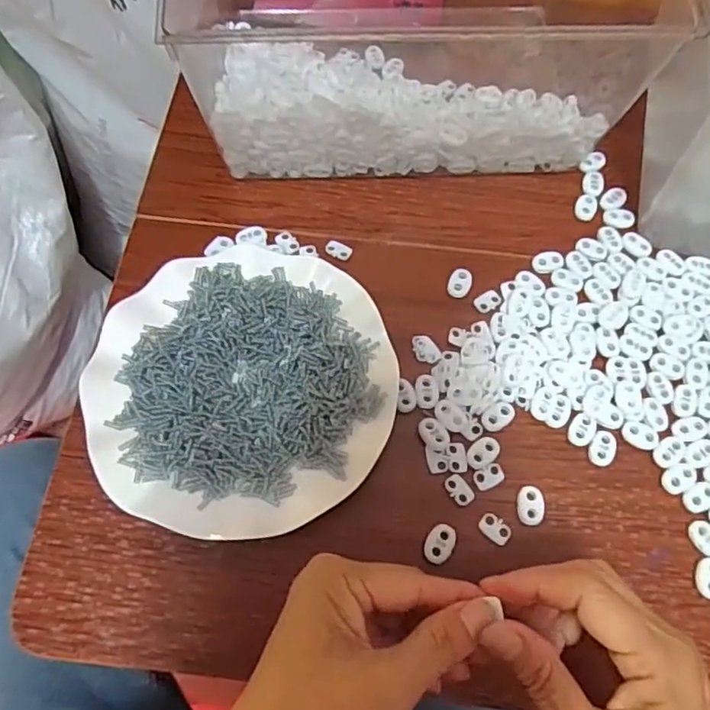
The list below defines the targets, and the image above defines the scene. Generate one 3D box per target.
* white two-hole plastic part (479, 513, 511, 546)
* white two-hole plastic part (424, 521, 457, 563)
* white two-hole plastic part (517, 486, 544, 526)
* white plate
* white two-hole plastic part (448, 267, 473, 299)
[{"bbox_3d":[0.083,0.102,0.346,0.020,0.004,0.013,39,73,12],"label":"white two-hole plastic part"},{"bbox_3d":[0.049,0.109,0.340,0.015,0.004,0.024,31,71,10],"label":"white two-hole plastic part"},{"bbox_3d":[0.105,0.090,0.351,0.015,0.006,0.023,10,69,2],"label":"white two-hole plastic part"},{"bbox_3d":[-0.068,0.017,0.366,0.178,0.026,0.180,1,69,-2],"label":"white plate"},{"bbox_3d":[0.074,-0.051,0.413,0.016,0.004,0.023,20,69,6],"label":"white two-hole plastic part"}]

